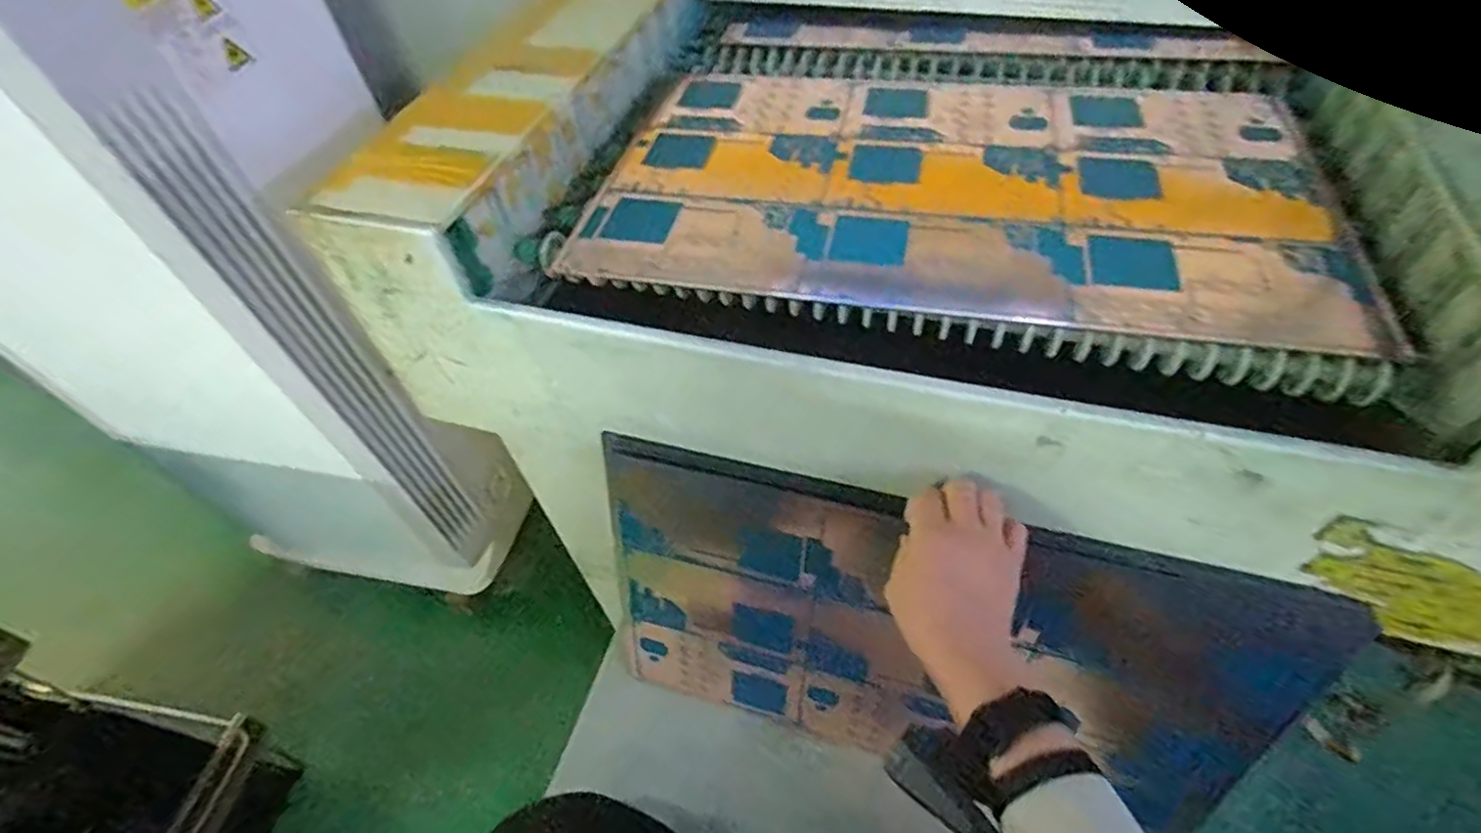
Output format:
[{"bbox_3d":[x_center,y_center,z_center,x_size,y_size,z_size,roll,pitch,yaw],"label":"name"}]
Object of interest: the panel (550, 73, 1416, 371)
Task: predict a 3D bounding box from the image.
[{"bbox_3d":[0.188,-0.227,0.622,0.616,0.011,0.377,8,53,13],"label":"panel"}]

